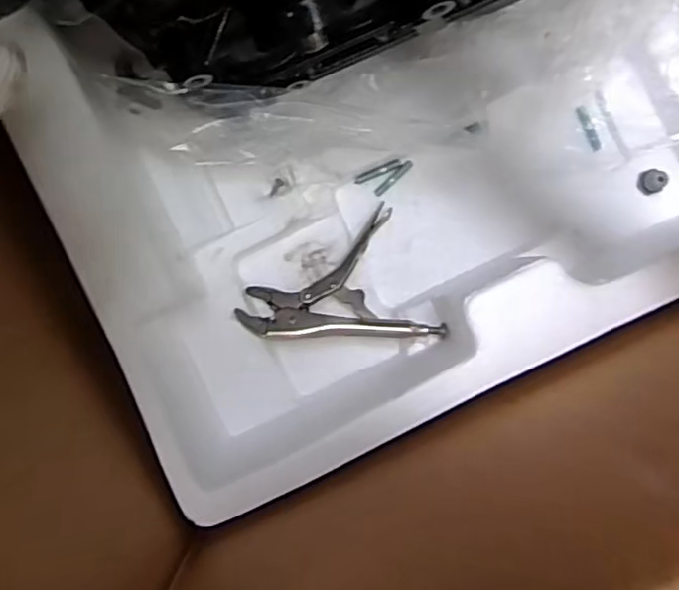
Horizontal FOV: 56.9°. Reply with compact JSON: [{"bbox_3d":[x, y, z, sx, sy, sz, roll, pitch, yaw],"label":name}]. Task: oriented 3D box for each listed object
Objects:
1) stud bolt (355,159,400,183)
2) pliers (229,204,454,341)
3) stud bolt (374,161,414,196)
[{"bbox_3d":[0.036,-0.117,0.594,0.045,0.007,0.006,-25,96,0],"label":"stud bolt"},{"bbox_3d":[-0.006,0.005,0.560,0.162,0.020,0.131,-20,68,-10],"label":"pliers"},{"bbox_3d":[0.052,-0.111,0.594,0.044,0.004,0.008,-43,96,2],"label":"stud bolt"}]

